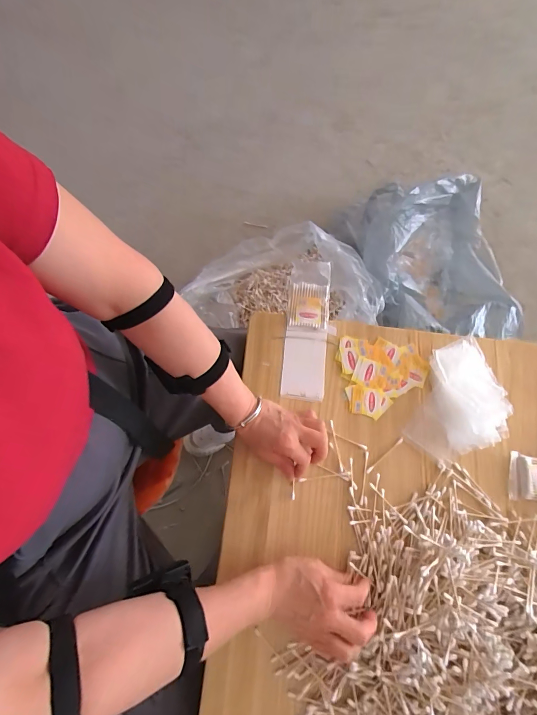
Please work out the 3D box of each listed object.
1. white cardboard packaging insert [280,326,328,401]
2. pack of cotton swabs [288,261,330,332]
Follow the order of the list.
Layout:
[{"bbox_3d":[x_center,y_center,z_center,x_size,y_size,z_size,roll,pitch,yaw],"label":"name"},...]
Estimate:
[{"bbox_3d":[0.052,0.007,0.518,0.061,0.008,0.106,7,75,-2],"label":"white cardboard packaging insert"},{"bbox_3d":[0.062,-0.096,0.540,0.060,0.008,0.107,6,76,-2],"label":"pack of cotton swabs"}]

